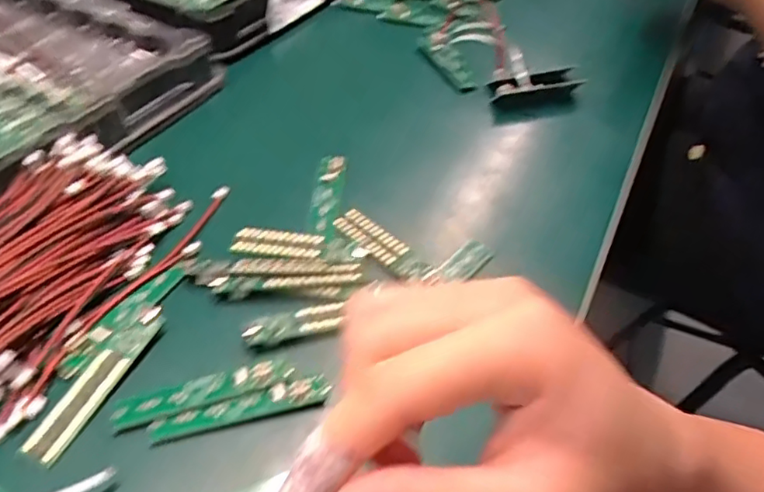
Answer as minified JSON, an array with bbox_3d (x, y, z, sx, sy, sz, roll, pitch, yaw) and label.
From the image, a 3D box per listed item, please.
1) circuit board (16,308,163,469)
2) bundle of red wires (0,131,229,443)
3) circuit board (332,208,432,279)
[{"bbox_3d":[-0.140,0.065,0.287,0.017,0.006,0.085,18,48,13],"label":"circuit board"},{"bbox_3d":[-0.190,0.007,0.317,0.114,0.034,0.188,23,49,17],"label":"bundle of red wires"},{"bbox_3d":[-0.002,-0.001,0.363,0.019,0.006,0.071,-33,57,-30],"label":"circuit board"}]

